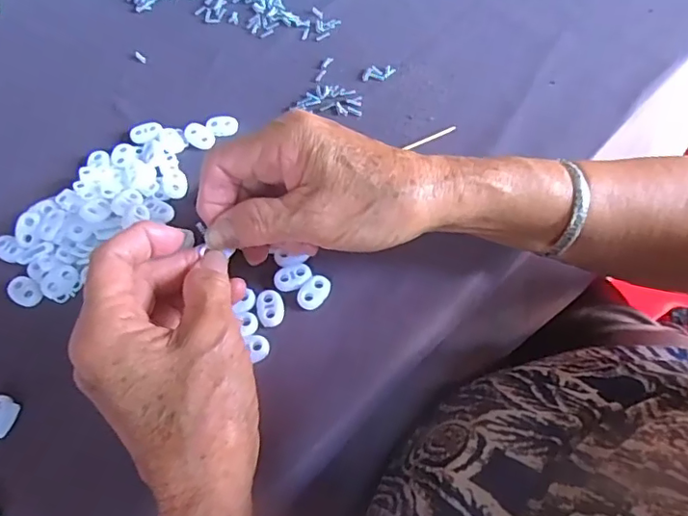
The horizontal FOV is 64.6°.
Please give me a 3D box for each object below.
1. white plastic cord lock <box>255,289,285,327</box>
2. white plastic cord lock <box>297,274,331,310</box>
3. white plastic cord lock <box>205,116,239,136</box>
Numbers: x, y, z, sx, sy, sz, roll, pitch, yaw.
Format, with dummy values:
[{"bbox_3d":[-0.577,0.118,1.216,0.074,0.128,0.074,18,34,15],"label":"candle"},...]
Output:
[{"bbox_3d":[-0.043,0.028,0.316,0.016,0.004,0.023,-7,59,-3],"label":"white plastic cord lock"},{"bbox_3d":[-0.018,0.020,0.322,0.014,0.004,0.022,32,65,19],"label":"white plastic cord lock"},{"bbox_3d":[-0.088,-0.095,0.390,0.021,0.006,0.015,8,60,6],"label":"white plastic cord lock"}]

